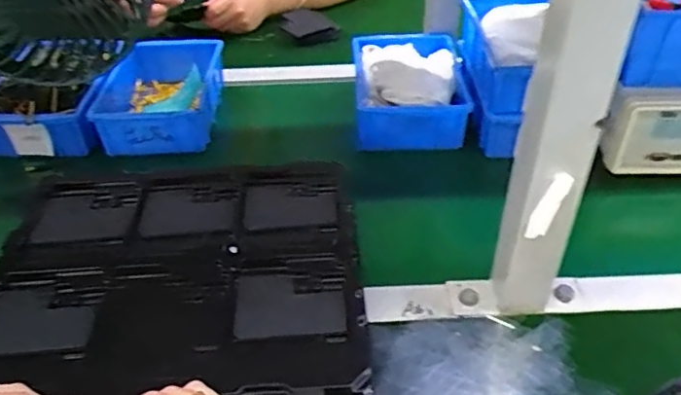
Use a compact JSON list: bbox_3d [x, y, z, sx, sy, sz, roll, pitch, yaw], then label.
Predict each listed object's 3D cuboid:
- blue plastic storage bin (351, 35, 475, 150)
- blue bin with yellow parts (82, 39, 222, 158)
[{"bbox_3d":[0.088,-0.150,0.773,0.140,0.059,0.205,-1,40,0],"label":"blue plastic storage bin"},{"bbox_3d":[-0.229,-0.130,0.767,0.138,0.080,0.172,-4,40,-3],"label":"blue bin with yellow parts"}]

